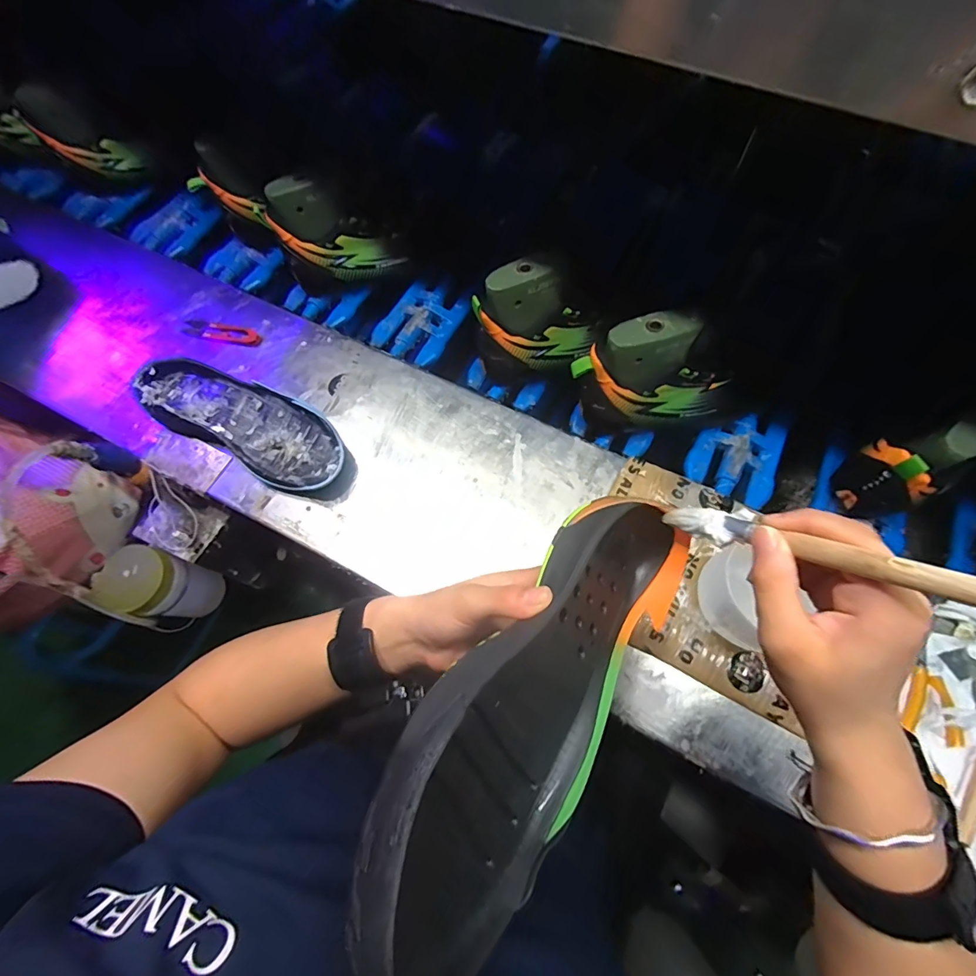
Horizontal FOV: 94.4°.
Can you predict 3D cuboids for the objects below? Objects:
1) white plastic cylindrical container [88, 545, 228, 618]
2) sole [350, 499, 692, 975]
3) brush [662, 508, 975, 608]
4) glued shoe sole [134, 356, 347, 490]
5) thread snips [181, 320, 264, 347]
[{"bbox_3d":[-0.381,0.118,0.545,0.062,0.142,0.068,0,69,1],"label":"white plastic cylindrical container"},{"bbox_3d":[0.036,0.094,0.227,0.033,0.103,0.254,1,35,40],"label":"sole"},{"bbox_3d":[0.152,0.030,0.203,0.017,0.187,0.009,-40,109,-12],"label":"brush"},{"bbox_3d":[-0.254,-0.070,0.478,0.227,0.052,0.087,26,73,11],"label":"glued shoe sole"},{"bbox_3d":[-0.323,-0.189,0.549,0.099,0.005,0.025,9,71,5],"label":"thread snips"}]

